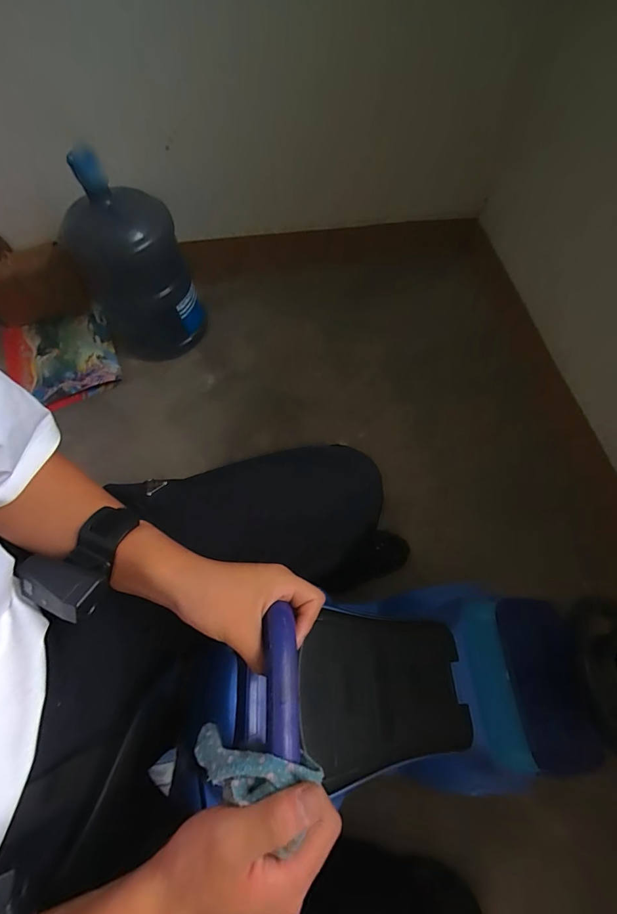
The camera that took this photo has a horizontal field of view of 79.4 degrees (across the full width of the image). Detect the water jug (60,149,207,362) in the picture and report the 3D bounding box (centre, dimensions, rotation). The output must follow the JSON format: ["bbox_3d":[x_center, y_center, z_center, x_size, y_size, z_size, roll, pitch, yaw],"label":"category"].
[{"bbox_3d":[-0.462,-0.492,0.962,0.256,0.459,0.243,-30,65,-14],"label":"water jug"}]

